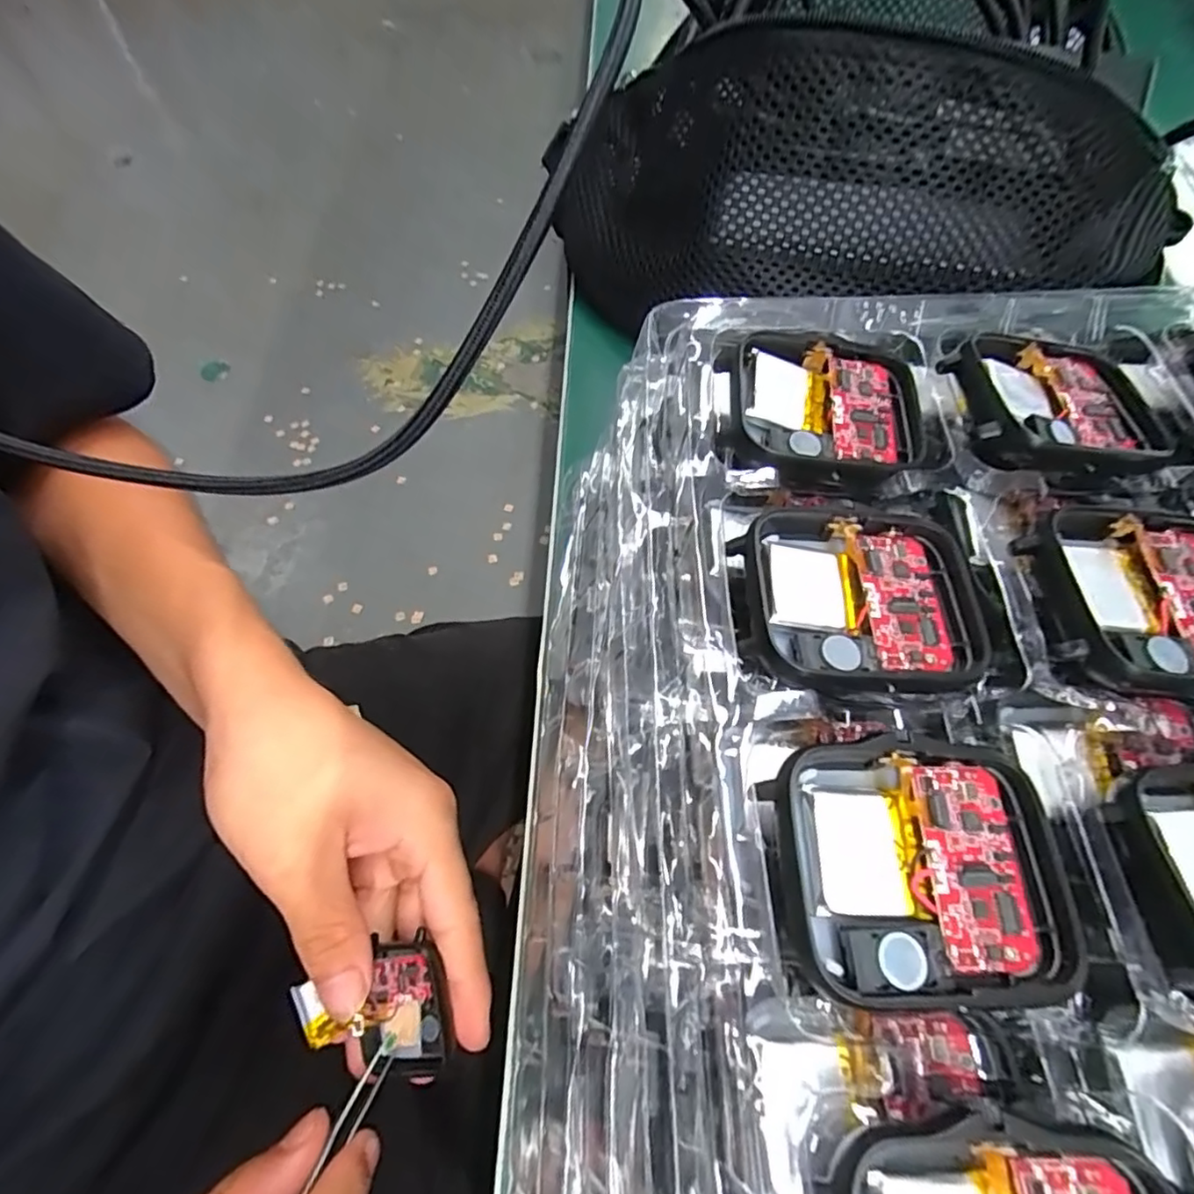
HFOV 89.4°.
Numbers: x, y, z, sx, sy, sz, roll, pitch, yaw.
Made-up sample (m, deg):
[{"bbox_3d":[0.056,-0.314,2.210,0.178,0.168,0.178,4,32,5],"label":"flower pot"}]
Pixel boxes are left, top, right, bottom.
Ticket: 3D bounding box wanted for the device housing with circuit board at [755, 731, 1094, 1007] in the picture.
[{"bbox_3d":[0.052,0.042,0.095,0.046,0.006,0.037,0,63,0],"label":"device housing with circuit board"}]

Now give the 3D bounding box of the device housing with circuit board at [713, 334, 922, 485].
[{"bbox_3d":[0.052,-0.043,0.139,0.047,0.010,0.038,5,63,3],"label":"device housing with circuit board"}]

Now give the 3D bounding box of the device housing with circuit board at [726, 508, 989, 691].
[{"bbox_3d":[0.051,0.000,0.117,0.047,0.009,0.037,-2,63,-1],"label":"device housing with circuit board"}]

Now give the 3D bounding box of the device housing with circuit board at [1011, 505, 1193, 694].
[{"bbox_3d":[0.108,0.000,0.115,0.050,0.008,0.037,2,63,1],"label":"device housing with circuit board"}]

